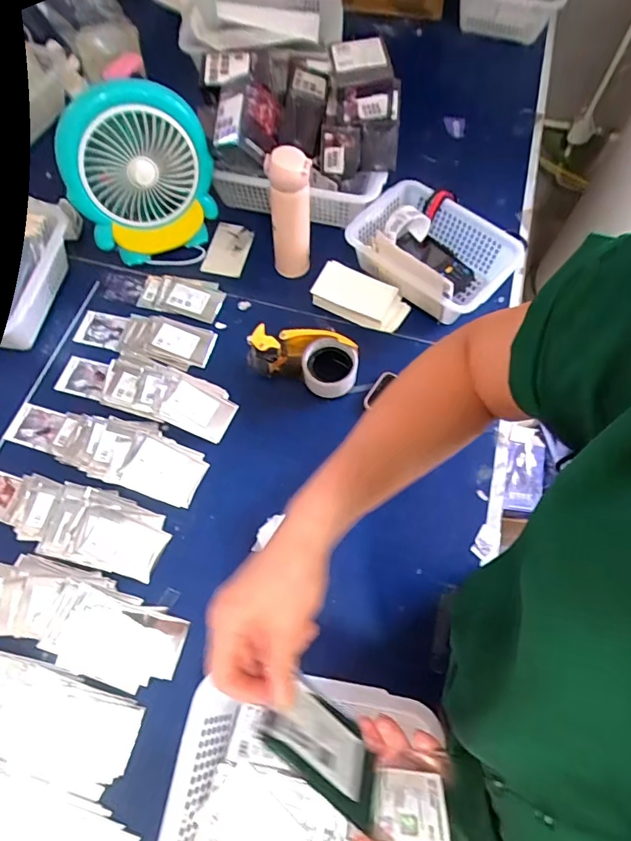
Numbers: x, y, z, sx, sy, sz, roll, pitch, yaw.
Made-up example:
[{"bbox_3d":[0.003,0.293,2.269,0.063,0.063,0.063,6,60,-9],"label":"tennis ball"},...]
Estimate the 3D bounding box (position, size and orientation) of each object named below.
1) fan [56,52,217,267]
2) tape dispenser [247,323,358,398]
[{"bbox_3d":[-0.284,-0.400,0.793,0.233,0.254,0.083,-25,68,-12],"label":"fan"},{"bbox_3d":[-0.018,-0.100,0.759,0.170,0.076,0.084,21,66,9],"label":"tape dispenser"}]

